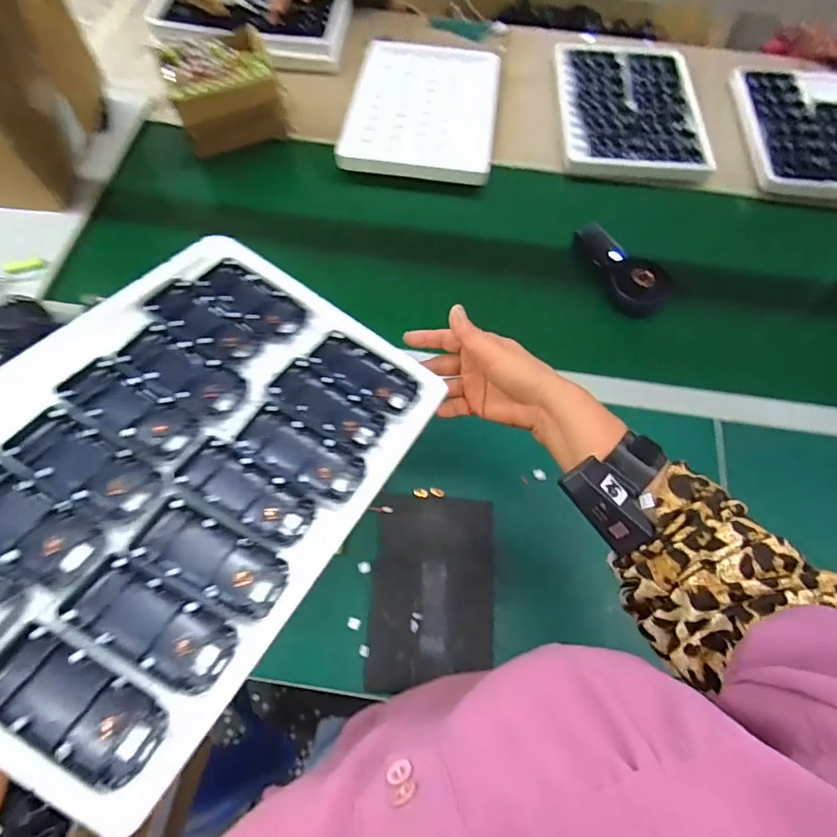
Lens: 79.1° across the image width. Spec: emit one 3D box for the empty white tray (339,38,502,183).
[{"bbox_3d":[0.012,-0.552,0.898,0.253,0.038,0.322,8,65,1],"label":"empty white tray"}]

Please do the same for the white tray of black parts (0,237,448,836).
[{"bbox_3d":[-0.159,0.022,0.349,0.247,0.018,0.348,33,54,1],"label":"white tray of black parts"}]

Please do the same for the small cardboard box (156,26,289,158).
[{"bbox_3d":[-0.315,-0.530,0.831,0.163,0.130,0.126,-24,68,-13],"label":"small cardboard box"}]

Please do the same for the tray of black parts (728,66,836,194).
[{"bbox_3d":[0.675,-0.496,0.866,0.226,0.034,0.309,2,65,-2],"label":"tray of black parts"}]

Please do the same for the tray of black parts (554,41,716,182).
[{"bbox_3d":[0.376,-0.572,0.914,0.233,0.035,0.353,3,65,-1],"label":"tray of black parts"}]

